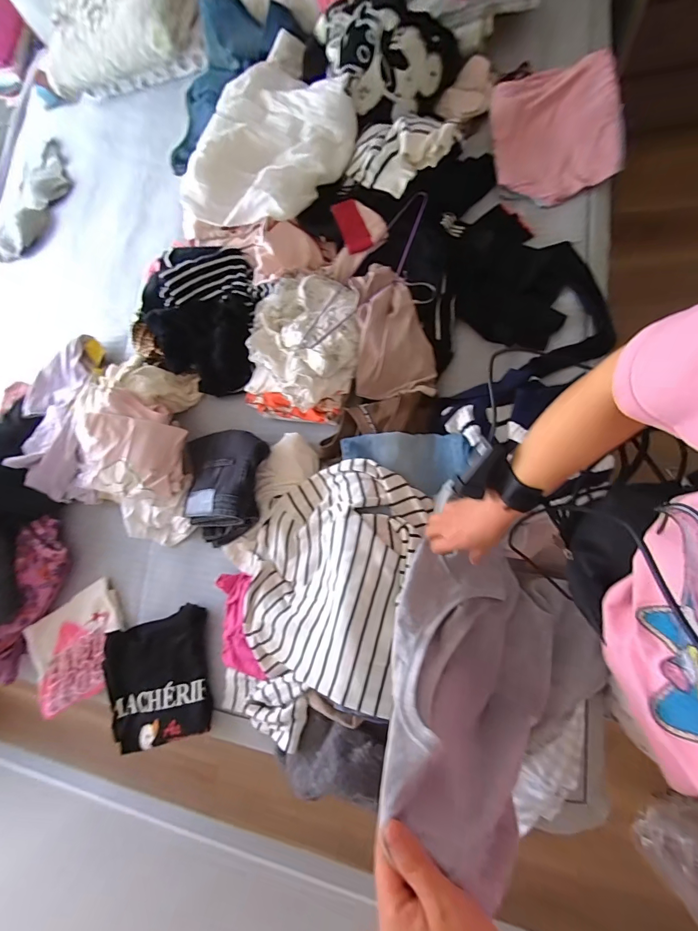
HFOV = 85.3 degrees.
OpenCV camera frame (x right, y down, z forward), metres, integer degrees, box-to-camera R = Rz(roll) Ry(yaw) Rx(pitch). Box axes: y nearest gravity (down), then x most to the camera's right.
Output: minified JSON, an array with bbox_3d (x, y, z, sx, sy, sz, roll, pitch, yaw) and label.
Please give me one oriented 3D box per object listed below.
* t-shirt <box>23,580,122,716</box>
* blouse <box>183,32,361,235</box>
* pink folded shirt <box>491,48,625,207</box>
[{"bbox_3d":[-0.582,0.388,0.808,0.247,0.021,0.204,-35,66,6],"label":"t-shirt"},{"bbox_3d":[-0.151,-0.704,0.814,0.317,0.098,0.461,19,78,5],"label":"blouse"},{"bbox_3d":[0.414,-0.672,0.754,0.237,0.060,0.266,-8,77,-1],"label":"pink folded shirt"}]

